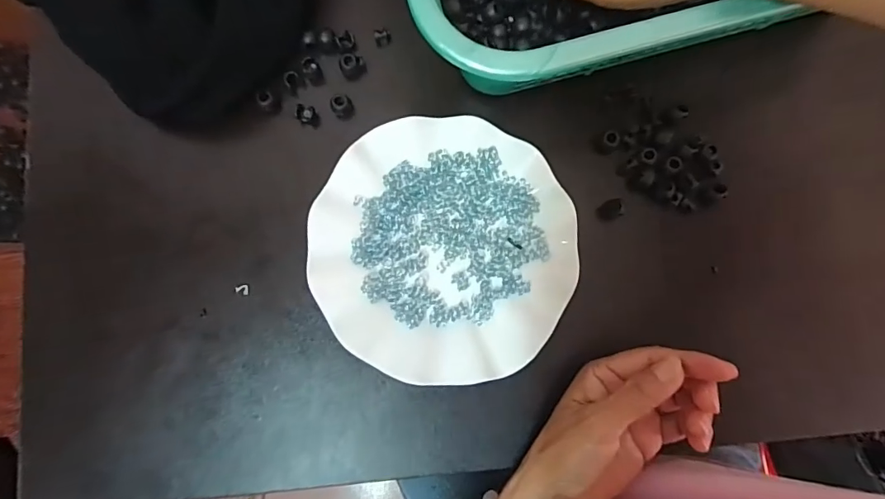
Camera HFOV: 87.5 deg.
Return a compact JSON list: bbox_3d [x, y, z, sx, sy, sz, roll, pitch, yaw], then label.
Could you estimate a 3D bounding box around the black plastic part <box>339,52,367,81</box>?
[{"bbox_3d":[-0.070,-0.144,0.363,0.019,0.018,0.015,-24,85,-4],"label":"black plastic part"}]

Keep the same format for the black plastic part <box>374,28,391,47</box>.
[{"bbox_3d":[-0.048,-0.171,0.371,0.013,0.013,0.009,-14,85,-1],"label":"black plastic part"}]

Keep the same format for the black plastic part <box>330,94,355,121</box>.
[{"bbox_3d":[-0.077,-0.110,0.358,0.016,0.013,0.016,-37,86,-5],"label":"black plastic part"}]

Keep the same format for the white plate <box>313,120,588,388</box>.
[{"bbox_3d":[0.001,-0.001,0.332,0.180,0.023,0.179,0,84,-1],"label":"white plate"}]

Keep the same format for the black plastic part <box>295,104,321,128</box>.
[{"bbox_3d":[-0.104,-0.104,0.358,0.017,0.013,0.013,16,84,1],"label":"black plastic part"}]

